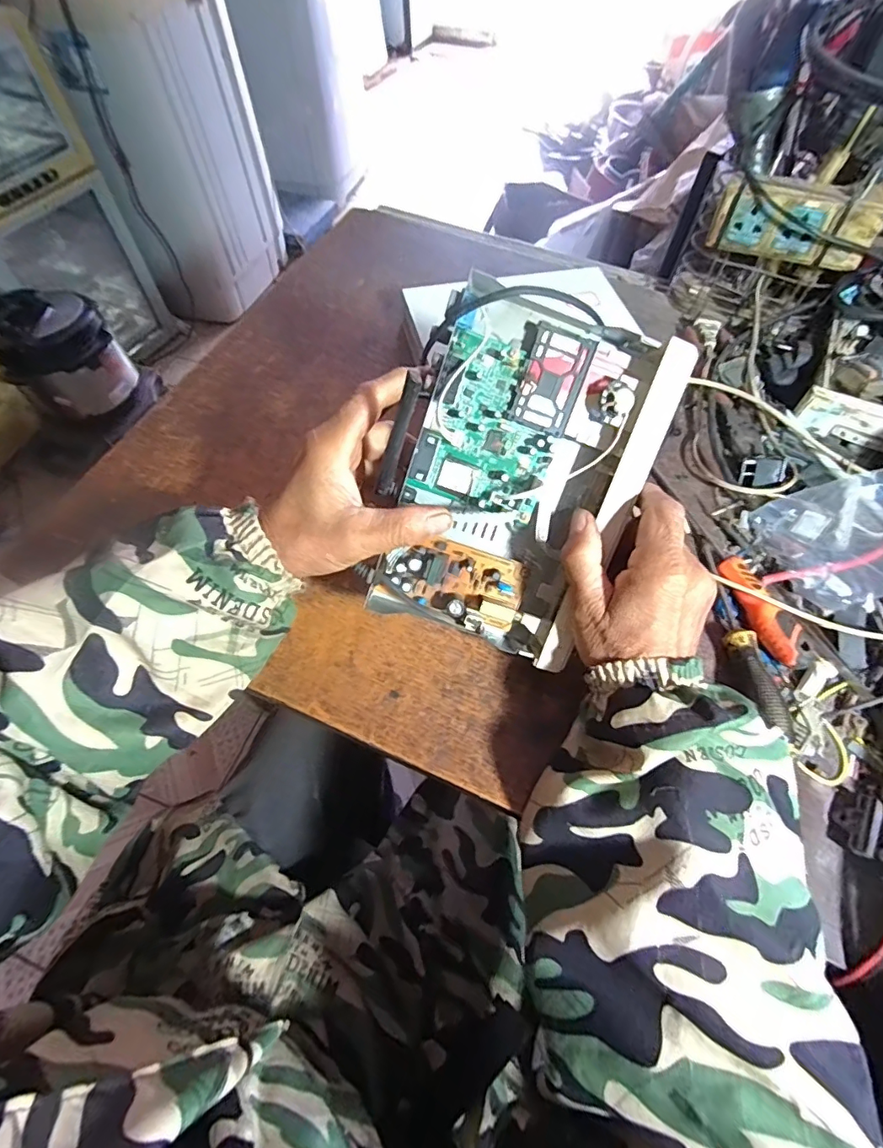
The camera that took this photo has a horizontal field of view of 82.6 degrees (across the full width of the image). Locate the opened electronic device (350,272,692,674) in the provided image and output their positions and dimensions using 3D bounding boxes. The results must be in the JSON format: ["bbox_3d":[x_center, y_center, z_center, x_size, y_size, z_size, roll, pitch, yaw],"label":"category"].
[{"bbox_3d":[0.044,-0.061,0.329,0.154,0.051,0.225,17,104,-10],"label":"opened electronic device"}]

